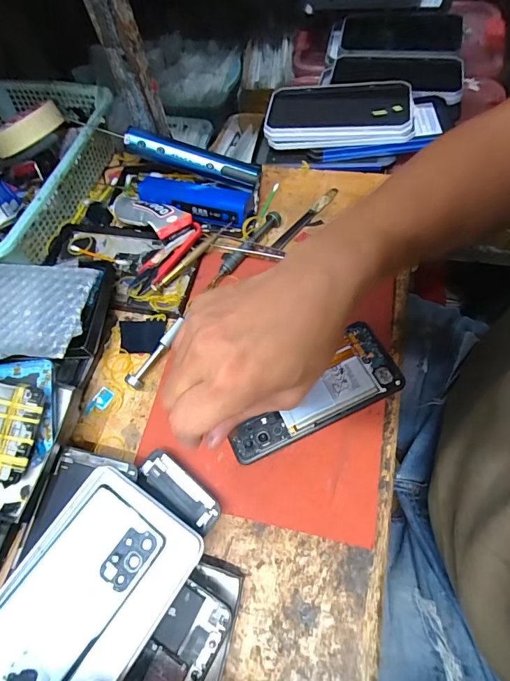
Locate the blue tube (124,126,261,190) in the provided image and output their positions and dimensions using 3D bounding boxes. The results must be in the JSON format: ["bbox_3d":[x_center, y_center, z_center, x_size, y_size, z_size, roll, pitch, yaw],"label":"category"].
[{"bbox_3d":[-0.071,-0.209,0.454,0.152,0.024,0.024,15,64,-6],"label":"blue tube"}]

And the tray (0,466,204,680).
[{"bbox_3d":[-0.126,0.186,0.265,0.105,0.023,0.178,29,70,19],"label":"tray"}]

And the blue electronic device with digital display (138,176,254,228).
[{"bbox_3d":[-0.070,-0.158,0.442,0.134,0.030,0.038,16,66,14],"label":"blue electronic device with digital display"}]

